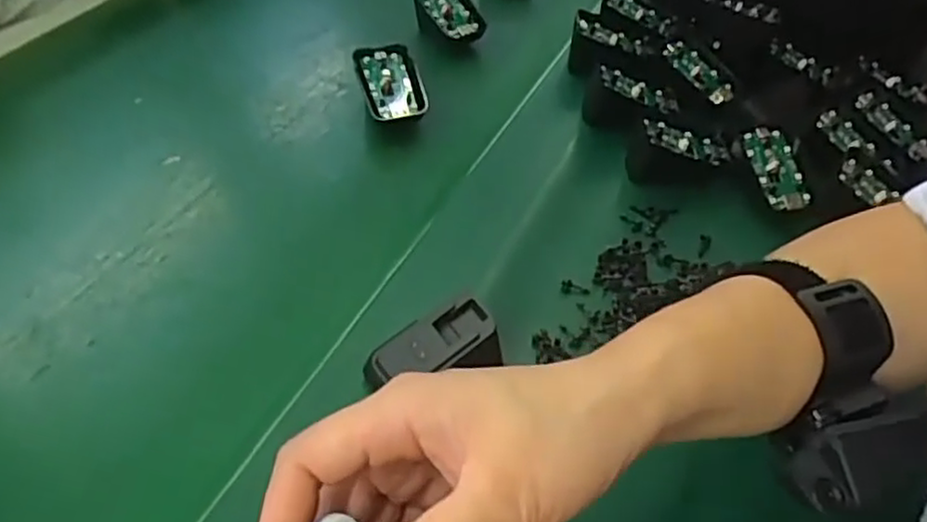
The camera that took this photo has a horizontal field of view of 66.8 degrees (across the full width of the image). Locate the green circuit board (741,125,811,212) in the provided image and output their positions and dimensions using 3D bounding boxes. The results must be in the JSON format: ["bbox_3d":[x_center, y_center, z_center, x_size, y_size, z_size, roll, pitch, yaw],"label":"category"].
[{"bbox_3d":[0.214,-0.063,0.480,0.033,0.005,0.063,-10,67,-7],"label":"green circuit board"}]

